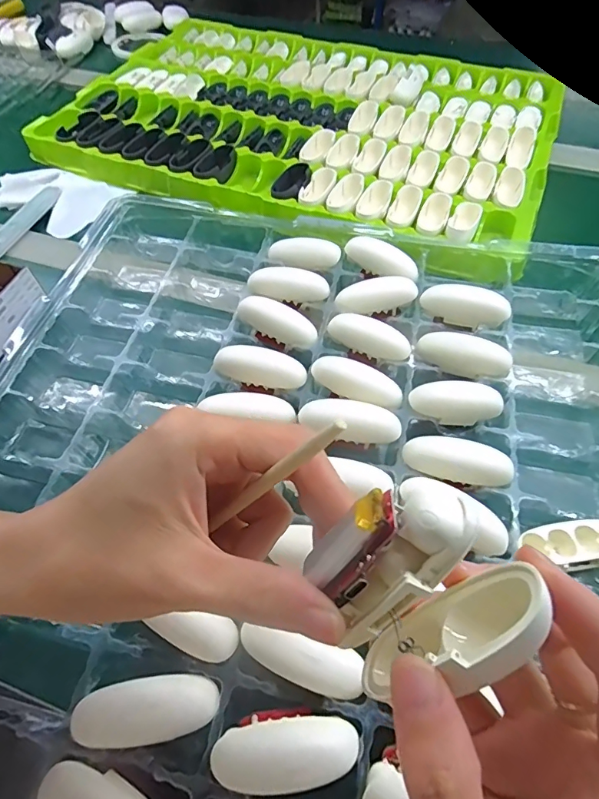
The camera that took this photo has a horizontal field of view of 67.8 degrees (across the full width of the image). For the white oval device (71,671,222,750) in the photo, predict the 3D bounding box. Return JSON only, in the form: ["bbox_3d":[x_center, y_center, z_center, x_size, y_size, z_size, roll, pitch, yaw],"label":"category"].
[{"bbox_3d":[-0.074,0.148,0.212,0.066,0.011,0.025,-9,57,-5],"label":"white oval device"}]

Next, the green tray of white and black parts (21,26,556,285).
[{"bbox_3d":[0.003,-0.361,0.552,0.580,0.026,0.403,20,59,13],"label":"green tray of white and black parts"}]

